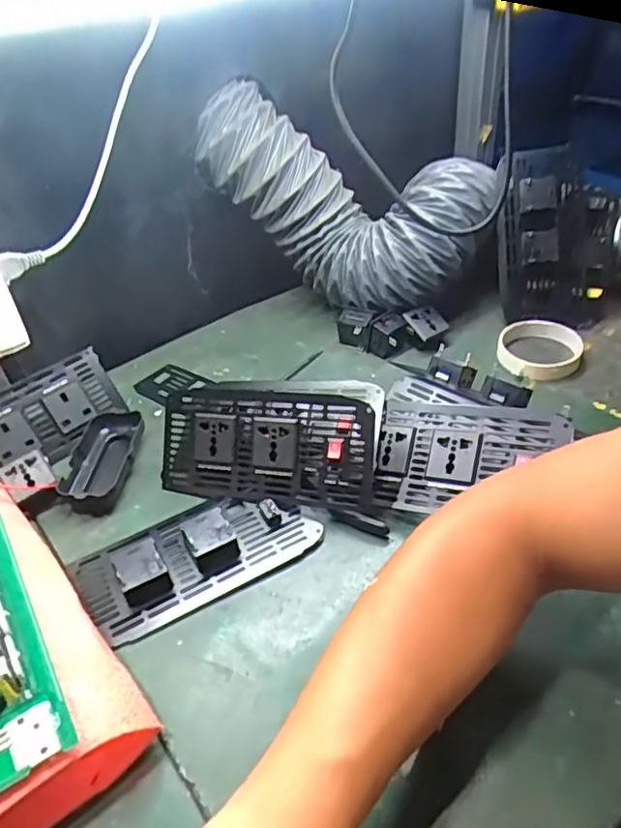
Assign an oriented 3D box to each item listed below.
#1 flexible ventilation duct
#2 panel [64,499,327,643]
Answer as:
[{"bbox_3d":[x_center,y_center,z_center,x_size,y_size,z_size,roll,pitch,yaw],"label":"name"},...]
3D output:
[{"bbox_3d":[0.032,-0.234,0.695,0.318,0.164,0.127,24,42,-4],"label":"flexible ventilation duct"},{"bbox_3d":[-0.089,0.104,0.480,0.178,0.028,0.093,-22,42,-19],"label":"panel"}]

